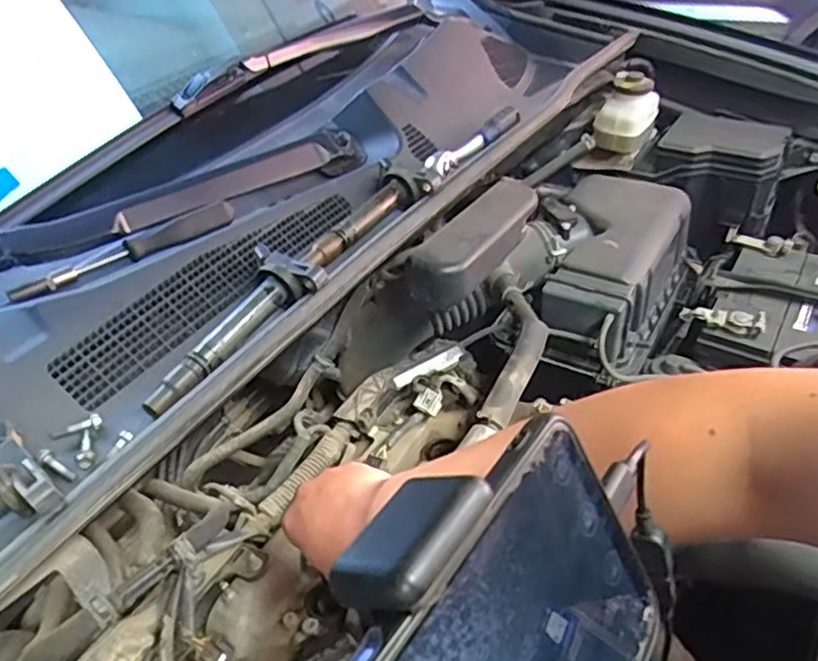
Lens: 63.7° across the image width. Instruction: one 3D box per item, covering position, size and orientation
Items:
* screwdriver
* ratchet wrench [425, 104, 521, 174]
[{"bbox_3d":[-0.232,-0.067,0.551,0.187,0.019,0.022,-34,48,-30],"label":"screwdriver"},{"bbox_3d":[0.076,-0.216,0.741,0.026,0.019,0.175,24,48,29],"label":"ratchet wrench"}]

